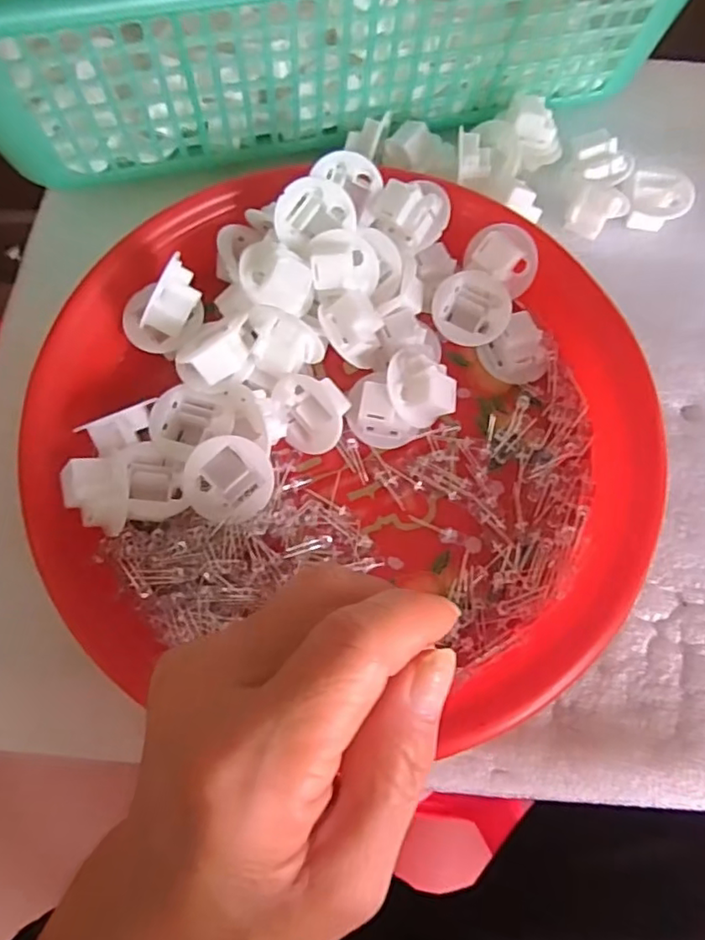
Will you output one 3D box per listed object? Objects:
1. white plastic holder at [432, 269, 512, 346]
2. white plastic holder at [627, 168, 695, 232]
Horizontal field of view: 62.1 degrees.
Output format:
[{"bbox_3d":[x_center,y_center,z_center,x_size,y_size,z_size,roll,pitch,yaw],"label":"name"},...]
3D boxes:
[{"bbox_3d":[0.051,-0.070,0.253,0.032,0.010,0.030,6,71,1],"label":"white plastic holder"},{"bbox_3d":[0.150,-0.132,0.287,0.026,0.017,0.023,8,71,2],"label":"white plastic holder"}]

